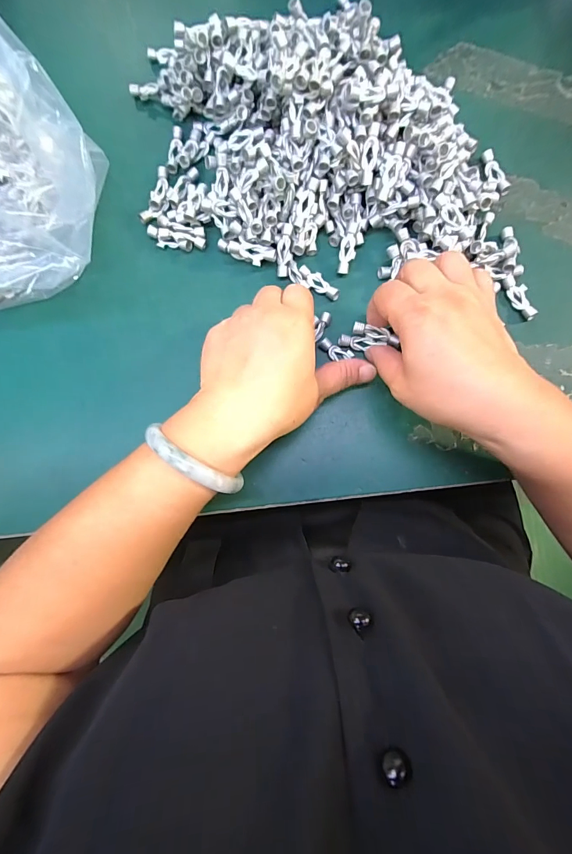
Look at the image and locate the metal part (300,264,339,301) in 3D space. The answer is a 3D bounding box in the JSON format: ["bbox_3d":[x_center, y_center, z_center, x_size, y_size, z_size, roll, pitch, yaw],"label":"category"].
[{"bbox_3d":[0.027,-0.115,0.295,0.013,0.007,0.037,-43,85,-3],"label":"metal part"}]

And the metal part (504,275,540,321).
[{"bbox_3d":[0.183,-0.102,0.287,0.013,0.007,0.037,-31,85,-2],"label":"metal part"}]

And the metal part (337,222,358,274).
[{"bbox_3d":[0.049,-0.141,0.294,0.012,0.012,0.037,6,85,2],"label":"metal part"}]

